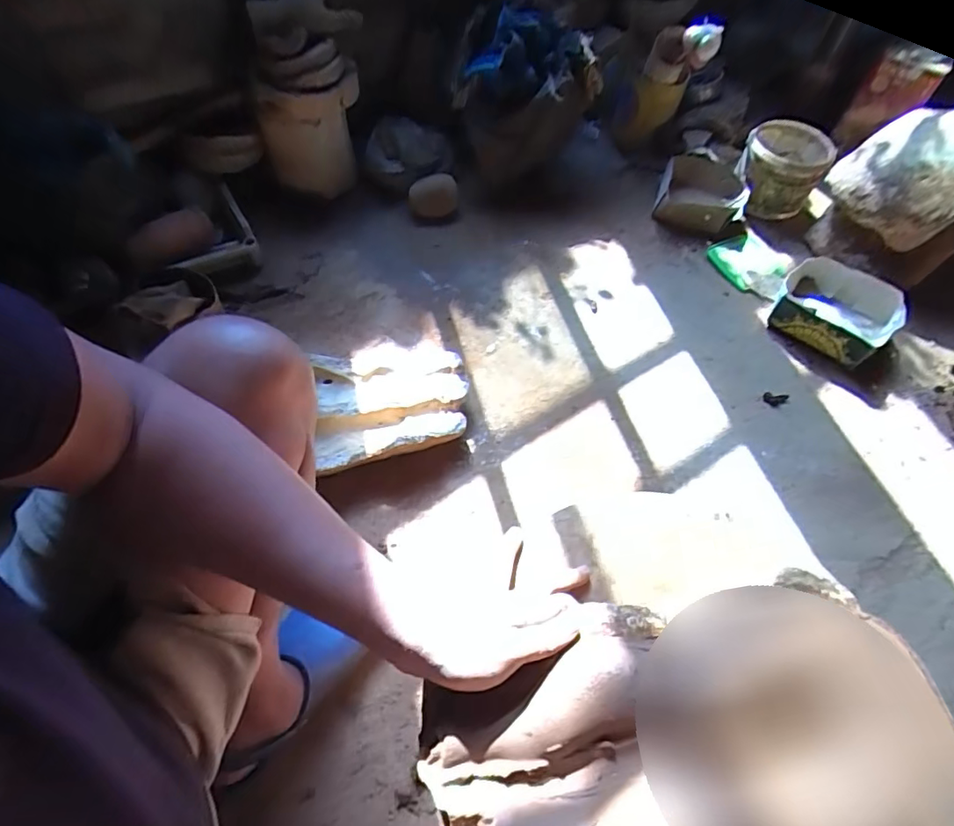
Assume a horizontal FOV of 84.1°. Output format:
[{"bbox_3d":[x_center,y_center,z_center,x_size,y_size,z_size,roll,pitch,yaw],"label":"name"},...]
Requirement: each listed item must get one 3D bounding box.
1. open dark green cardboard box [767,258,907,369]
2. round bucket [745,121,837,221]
[{"bbox_3d":[0.682,-0.190,1.009,0.211,0.077,0.186,36,63,19],"label":"open dark green cardboard box"},{"bbox_3d":[0.673,-0.535,1.181,0.169,0.155,0.182,1,57,-1],"label":"round bucket"}]

